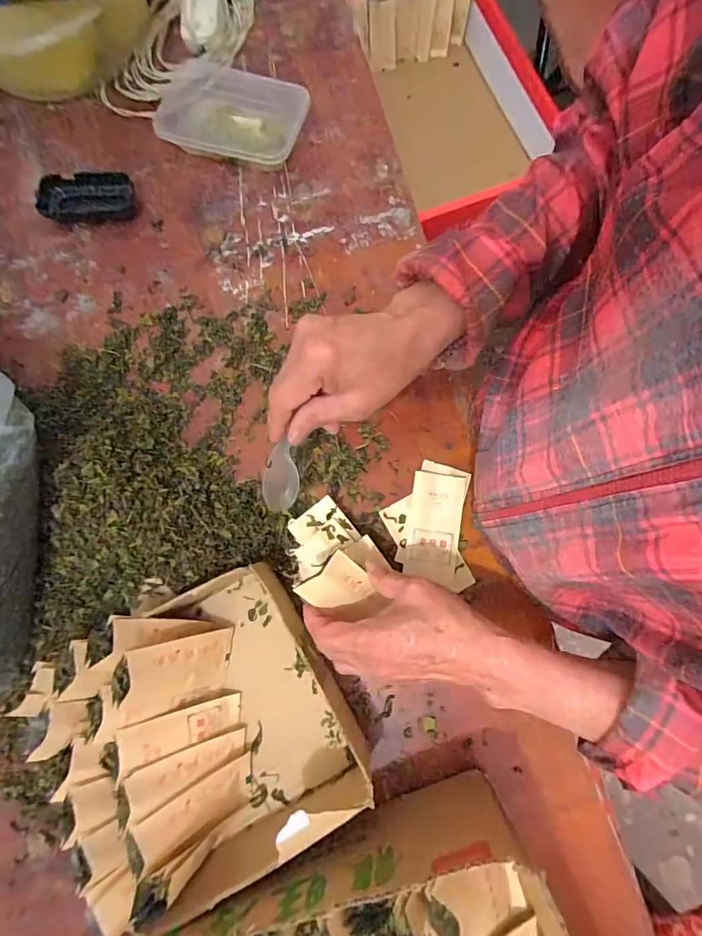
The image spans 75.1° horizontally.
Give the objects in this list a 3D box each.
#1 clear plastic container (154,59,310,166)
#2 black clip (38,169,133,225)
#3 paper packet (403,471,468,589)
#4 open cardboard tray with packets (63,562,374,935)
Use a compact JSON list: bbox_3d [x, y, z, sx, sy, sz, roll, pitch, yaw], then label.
[{"bbox_3d":[-0.154,-0.434,0.562,0.181,0.038,0.114,19,80,4],"label":"clear plastic container"},{"bbox_3d":[-0.315,-0.323,0.548,0.103,0.025,0.052,-2,79,0],"label":"black clip"},{"bbox_3d":[0.086,0.059,0.468,0.052,0.008,0.106,9,87,-2],"label":"paper packet"},{"bbox_3d":[-0.125,0.228,0.401,0.223,0.099,0.230,-28,80,-5],"label":"open cardboard tray with packets"}]

